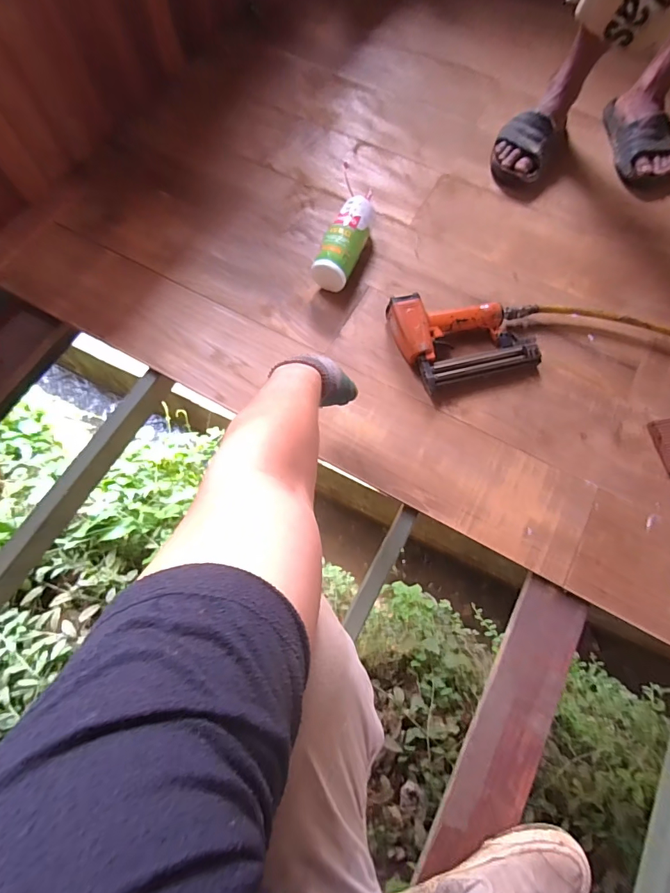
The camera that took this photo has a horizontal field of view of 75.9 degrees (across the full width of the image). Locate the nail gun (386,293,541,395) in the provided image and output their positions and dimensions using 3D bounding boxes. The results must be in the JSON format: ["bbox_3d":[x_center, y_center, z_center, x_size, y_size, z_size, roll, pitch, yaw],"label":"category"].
[{"bbox_3d":[0.238,-0.200,0.755,0.253,0.058,0.170,-15,71,-5],"label":"nail gun"}]

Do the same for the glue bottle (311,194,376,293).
[{"bbox_3d":[0.021,-0.383,0.812,0.062,0.064,0.188,22,72,7],"label":"glue bottle"}]

